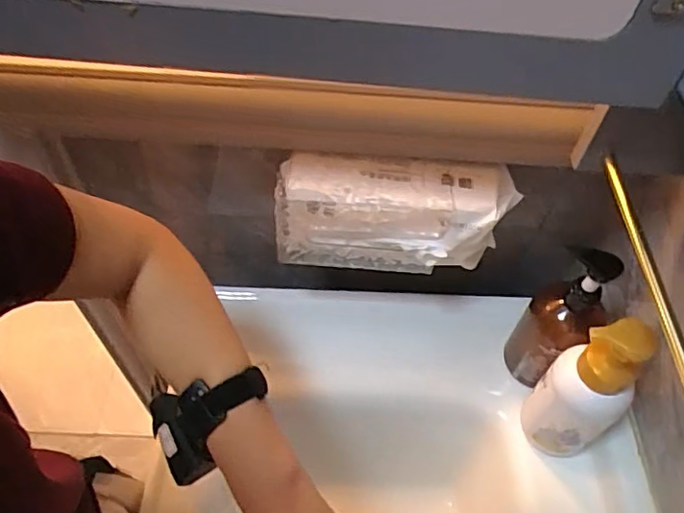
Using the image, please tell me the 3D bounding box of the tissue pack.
[{"bbox_3d":[0.053,-0.038,0.580,0.237,0.107,0.073,4,54,0],"label":"tissue pack"}]

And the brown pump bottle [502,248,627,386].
[{"bbox_3d":[0.222,0.074,0.584,0.066,0.204,0.060,35,60,21],"label":"brown pump bottle"}]

